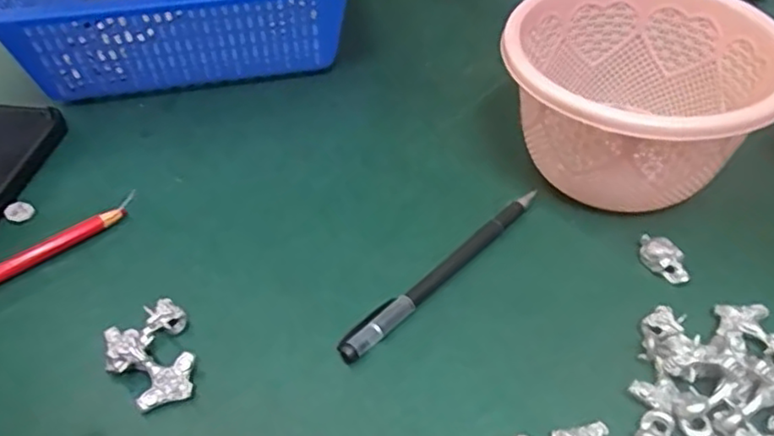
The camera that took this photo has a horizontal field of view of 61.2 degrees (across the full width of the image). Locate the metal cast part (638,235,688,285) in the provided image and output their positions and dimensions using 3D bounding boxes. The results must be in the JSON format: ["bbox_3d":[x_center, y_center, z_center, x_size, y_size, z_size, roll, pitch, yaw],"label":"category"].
[{"bbox_3d":[0.147,0.022,0.348,0.016,0.011,0.031,-27,50,-19],"label":"metal cast part"}]

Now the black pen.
[{"bbox_3d":[0.032,0.027,0.348,0.149,0.009,0.012,-37,54,-26],"label":"black pen"}]

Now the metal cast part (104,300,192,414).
[{"bbox_3d":[-0.111,0.064,0.307,0.036,0.021,0.049,-18,48,-12],"label":"metal cast part"}]

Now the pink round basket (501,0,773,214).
[{"bbox_3d":[0.143,-0.067,0.383,0.137,0.085,0.142,-2,47,2],"label":"pink round basket"}]

